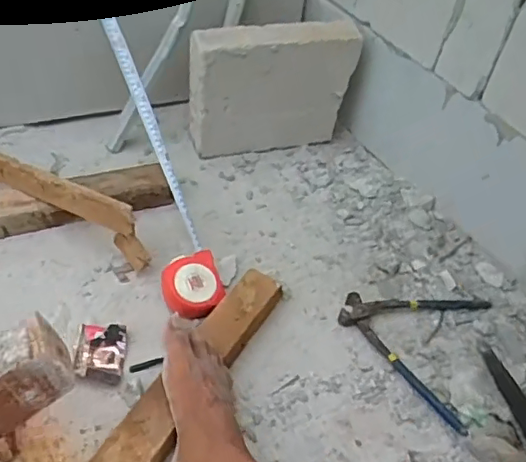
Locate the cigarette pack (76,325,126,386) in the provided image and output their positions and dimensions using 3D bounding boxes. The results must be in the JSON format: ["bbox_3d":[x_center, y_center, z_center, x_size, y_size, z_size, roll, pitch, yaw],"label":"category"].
[{"bbox_3d":[-0.189,0.142,0.654,0.053,0.023,0.075,-2,47,-2],"label":"cigarette pack"}]

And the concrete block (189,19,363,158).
[{"bbox_3d":[0.020,-0.230,0.939,0.274,0.202,0.062,-7,45,-16],"label":"concrete block"}]

